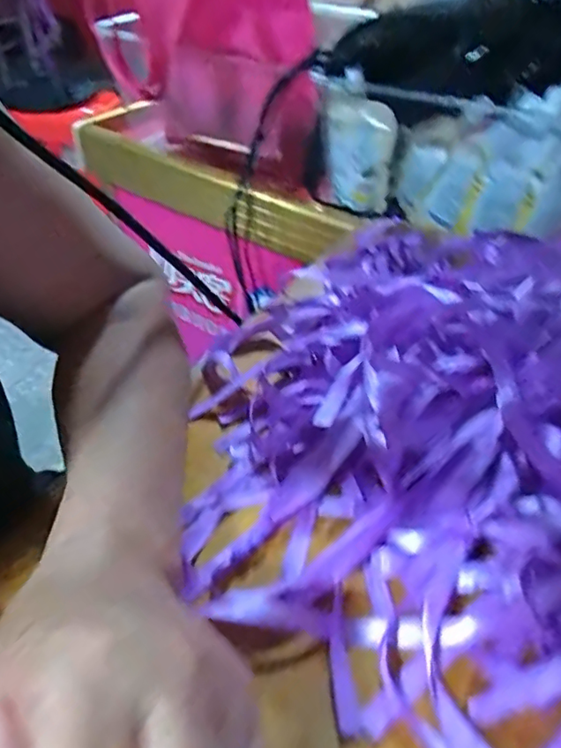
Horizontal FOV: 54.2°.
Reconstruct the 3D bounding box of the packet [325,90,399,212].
[{"bbox_3d":[0.082,-0.232,0.571,0.027,0.108,0.080,-27,50,-28],"label":"packet"}]

